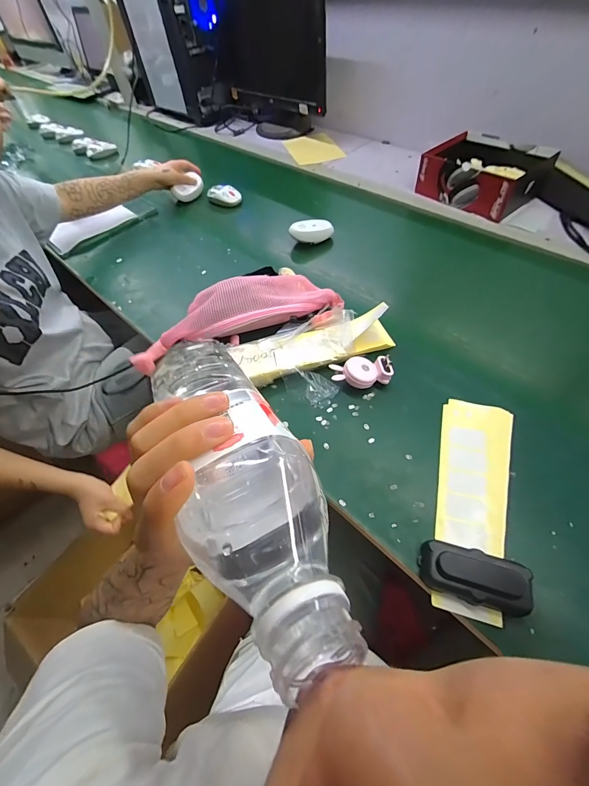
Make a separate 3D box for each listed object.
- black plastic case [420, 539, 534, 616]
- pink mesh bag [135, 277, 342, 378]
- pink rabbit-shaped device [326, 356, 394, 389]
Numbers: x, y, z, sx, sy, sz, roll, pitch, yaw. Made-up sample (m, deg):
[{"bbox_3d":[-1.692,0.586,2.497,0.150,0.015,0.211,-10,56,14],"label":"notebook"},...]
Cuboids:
[{"bbox_3d":[0.192,0.194,0.351,0.104,0.028,0.050,11,57,12],"label":"black plastic case"},{"bbox_3d":[-0.104,-0.143,0.587,0.374,0.064,0.110,-18,56,-8],"label":"pink mesh bag"},{"bbox_3d":[0.104,-0.030,0.514,0.091,0.032,0.047,-2,56,3],"label":"pink rabbit-shaped device"}]

